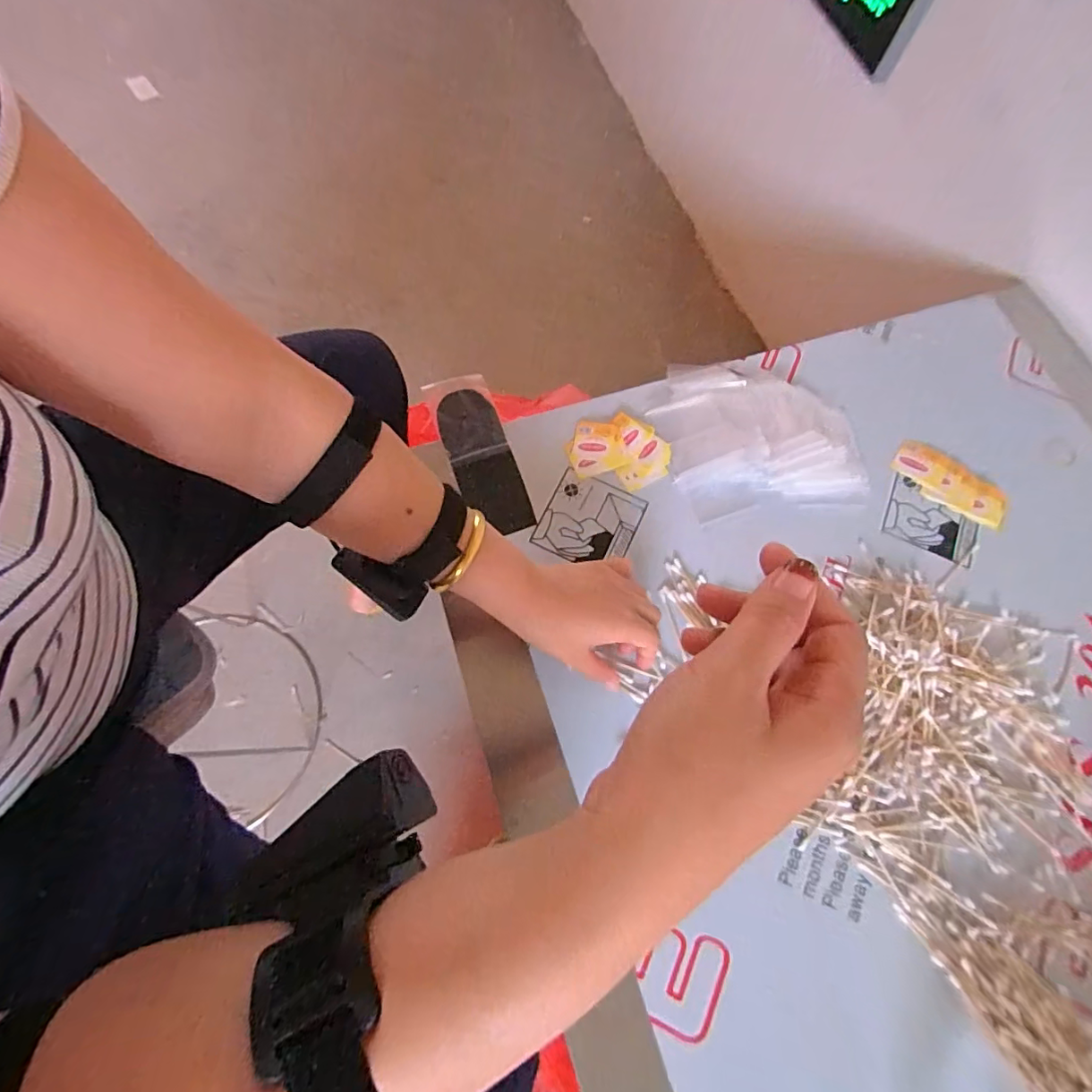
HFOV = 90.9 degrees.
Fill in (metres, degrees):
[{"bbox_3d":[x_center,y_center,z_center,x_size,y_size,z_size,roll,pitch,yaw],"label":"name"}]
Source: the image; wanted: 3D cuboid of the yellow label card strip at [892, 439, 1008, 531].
[{"bbox_3d":[0.424,-0.064,0.563,0.121,0.008,0.057,34,72,9],"label":"yellow label card strip"}]

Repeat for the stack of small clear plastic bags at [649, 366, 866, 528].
[{"bbox_3d":[0.221,-0.121,0.565,0.197,0.015,0.184,-7,70,-6],"label":"stack of small clear plastic bags"}]

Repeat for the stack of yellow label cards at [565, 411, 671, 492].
[{"bbox_3d":[0.076,-0.101,0.554,0.101,0.009,0.078,12,70,1],"label":"stack of yellow label cards"}]

